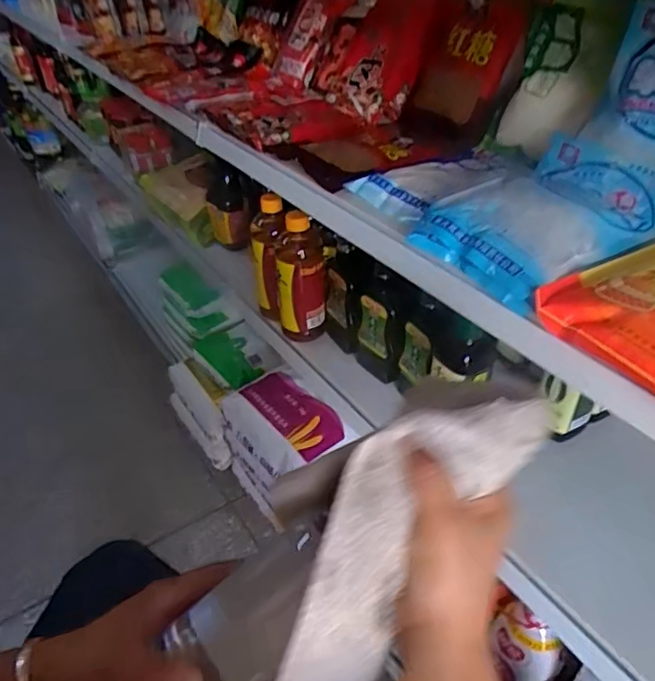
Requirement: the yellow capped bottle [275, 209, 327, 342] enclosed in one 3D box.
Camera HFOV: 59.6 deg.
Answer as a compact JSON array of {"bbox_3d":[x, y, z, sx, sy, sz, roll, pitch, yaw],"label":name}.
[{"bbox_3d":[-0.041,-0.101,0.898,0.076,0.196,0.076,-5,39,-3],"label":"yellow capped bottle"}]

